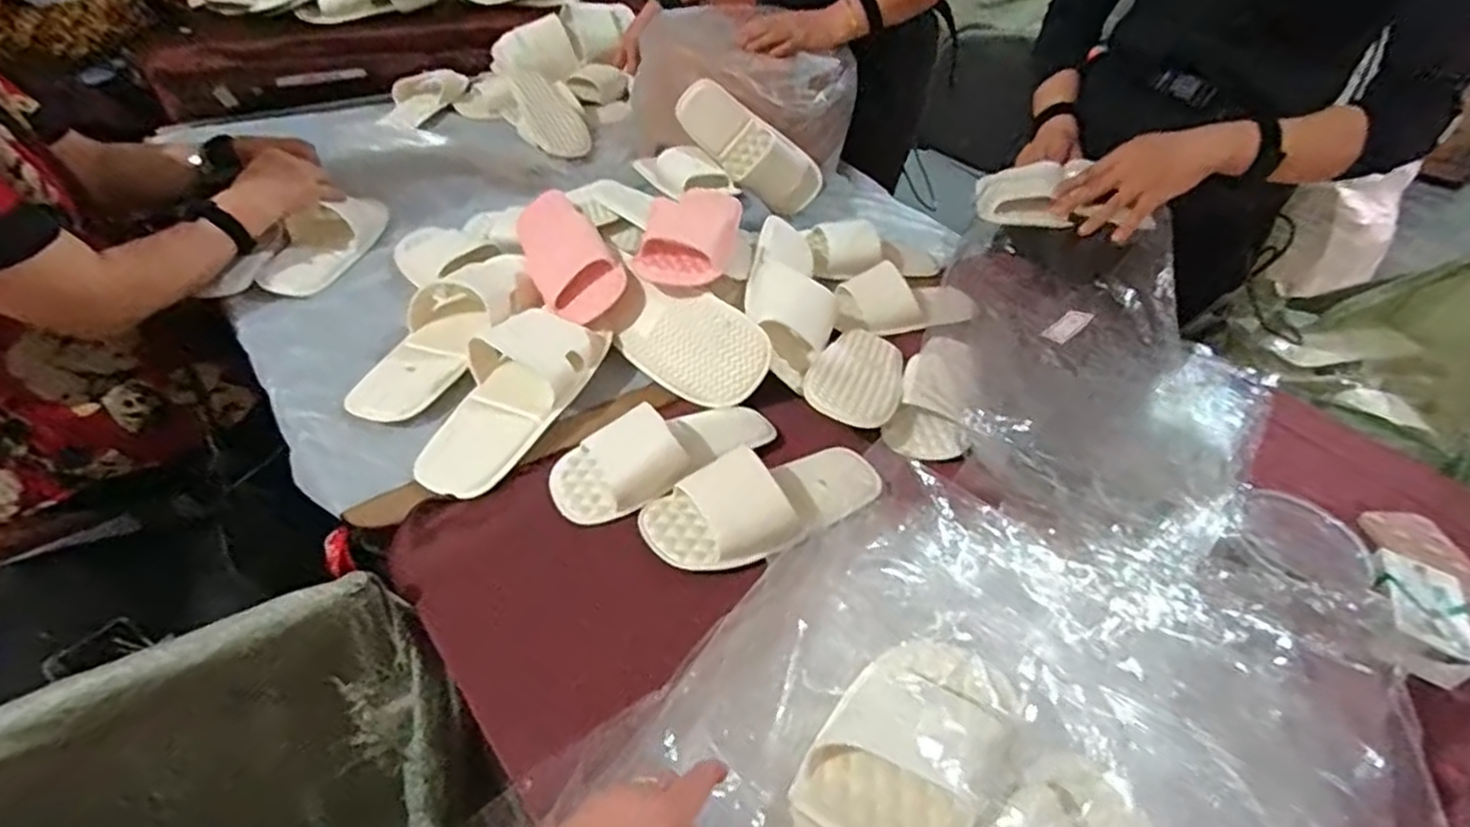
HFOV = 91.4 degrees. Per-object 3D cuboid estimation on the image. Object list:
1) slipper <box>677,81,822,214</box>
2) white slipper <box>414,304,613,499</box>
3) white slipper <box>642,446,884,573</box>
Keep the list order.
[{"bbox_3d":[0.022,-0.393,1.074,0.245,0.091,0.055,34,27,-15],"label":"slipper"},{"bbox_3d":[-0.240,-0.027,0.751,0.115,0.066,0.243,18,43,20],"label":"white slipper"},{"bbox_3d":[0.032,0.080,0.679,0.234,0.046,0.101,-18,43,-21],"label":"white slipper"}]

